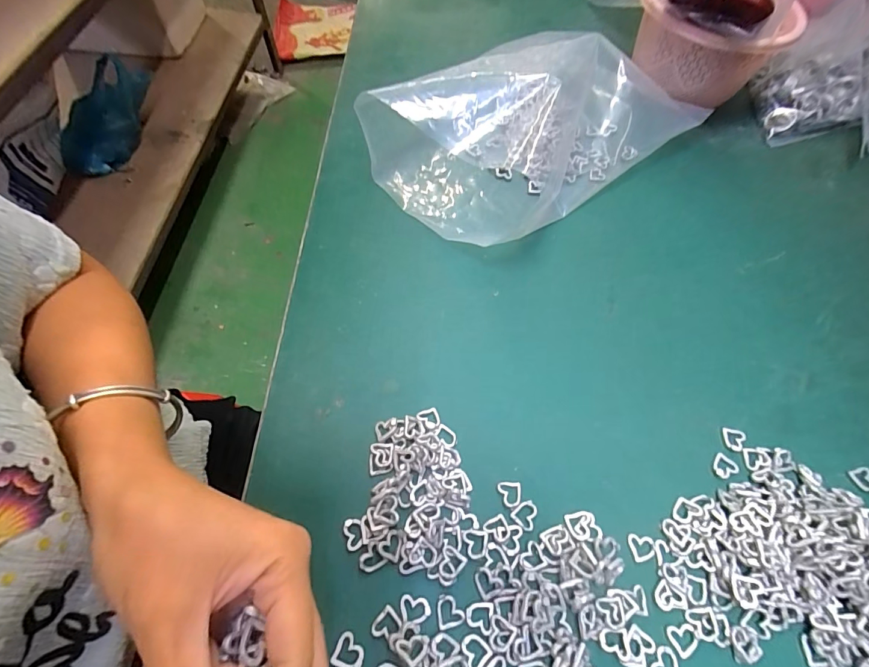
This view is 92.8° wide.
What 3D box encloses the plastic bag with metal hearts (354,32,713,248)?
[{"bbox_3d":[0.091,-0.184,0.350,0.268,0.086,0.130,-29,67,-18],"label":"plastic bag with metal hearts"}]

